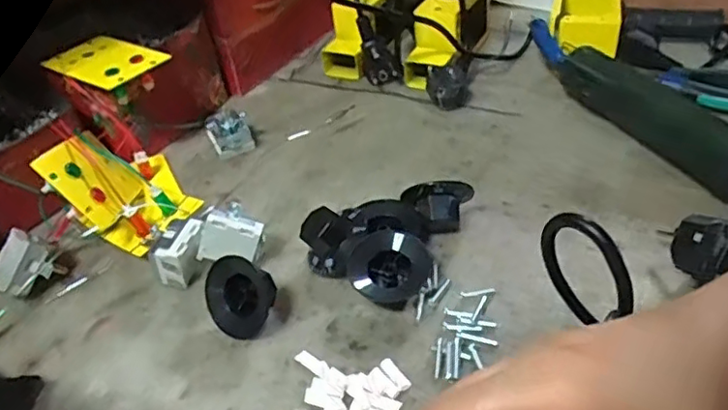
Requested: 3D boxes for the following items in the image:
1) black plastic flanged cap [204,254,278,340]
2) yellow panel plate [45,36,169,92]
[{"bbox_3d":[-0.075,0.054,0.366,0.042,0.047,0.018,15,5,16],"label":"black plastic flanged cap"},{"bbox_3d":[-0.204,-0.113,0.481,0.087,0.008,0.060,22,47,32],"label":"yellow panel plate"}]

